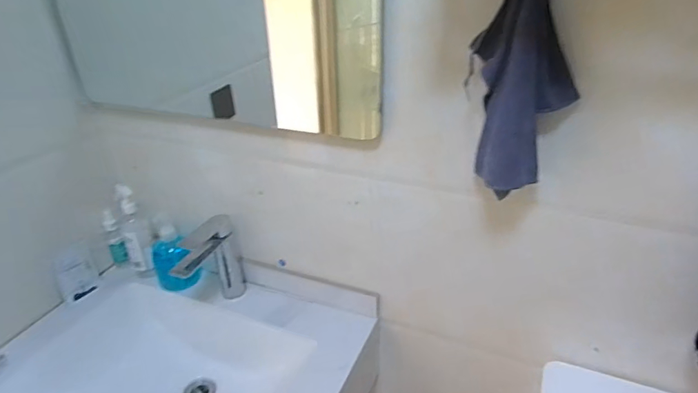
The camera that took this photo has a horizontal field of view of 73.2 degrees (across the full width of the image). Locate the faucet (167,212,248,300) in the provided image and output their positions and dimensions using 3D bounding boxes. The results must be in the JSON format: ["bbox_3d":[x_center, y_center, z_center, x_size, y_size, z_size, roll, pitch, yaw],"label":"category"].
[{"bbox_3d":[-0.261,0.139,0.880,0.043,0.172,0.147,18,37,30],"label":"faucet"}]

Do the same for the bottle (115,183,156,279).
[{"bbox_3d":[-0.433,0.079,0.957,0.052,0.199,0.062,-20,35,-25],"label":"bottle"}]

